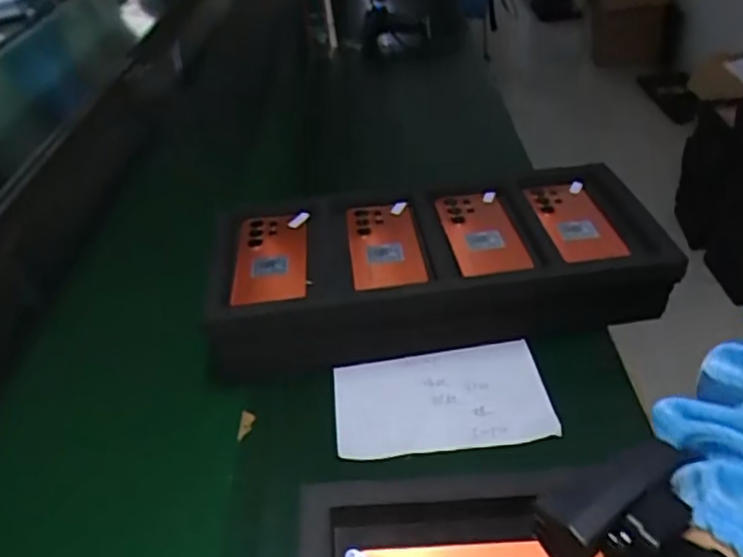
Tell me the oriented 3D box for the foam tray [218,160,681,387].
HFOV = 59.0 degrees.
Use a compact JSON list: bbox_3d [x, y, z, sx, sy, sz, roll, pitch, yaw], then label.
[{"bbox_3d":[0.070,-0.013,0.759,0.483,0.105,0.224,-10,36,-5],"label":"foam tray"}]

